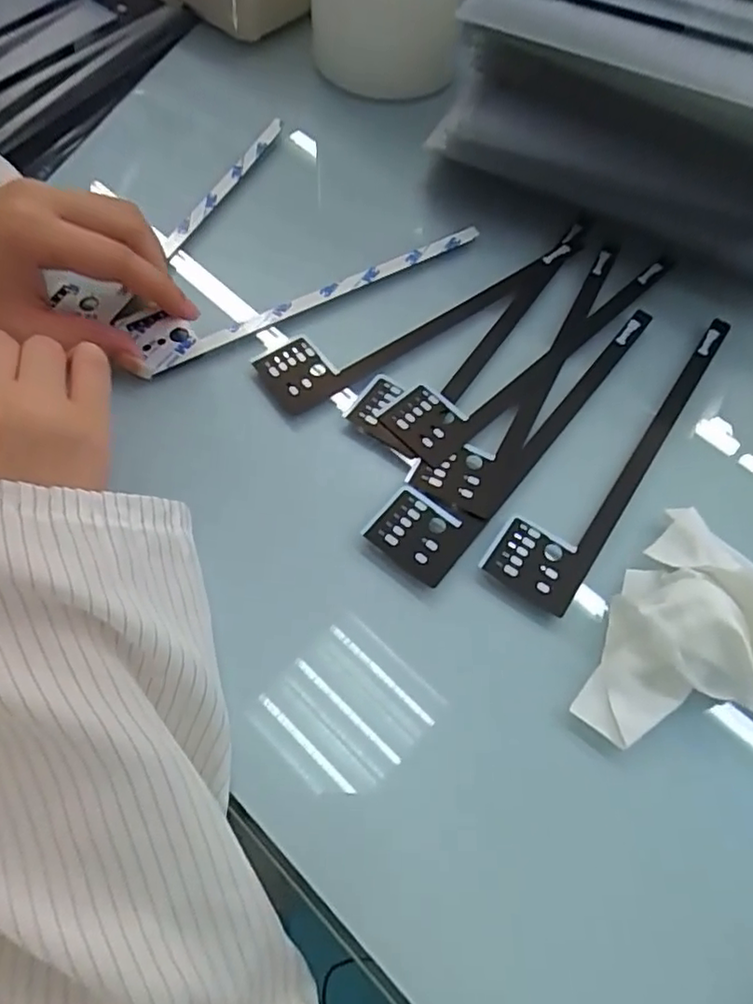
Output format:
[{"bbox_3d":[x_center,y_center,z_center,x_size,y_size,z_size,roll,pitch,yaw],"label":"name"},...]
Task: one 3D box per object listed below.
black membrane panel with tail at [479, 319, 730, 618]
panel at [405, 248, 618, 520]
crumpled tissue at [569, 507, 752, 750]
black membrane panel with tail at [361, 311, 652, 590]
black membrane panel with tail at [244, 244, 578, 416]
[{"bbox_3d":[0.131,-0.034,0.340,0.044,0.004,0.215,34,66,13],"label":"black membrane panel with tail"},{"bbox_3d":[0.084,-0.082,0.358,0.044,0.004,0.207,27,64,9],"label":"panel"},{"bbox_3d":[0.159,0.065,0.268,0.110,0.041,0.117,33,66,12],"label":"crumpled tissue"},{"bbox_3d":[0.079,-0.041,0.340,0.044,0.006,0.211,39,67,15],"label":"black membrane panel with tail"},{"bbox_3d":[0.032,-0.112,0.372,0.210,0.007,0.041,-31,72,-16],"label":"black membrane panel with tail"}]

